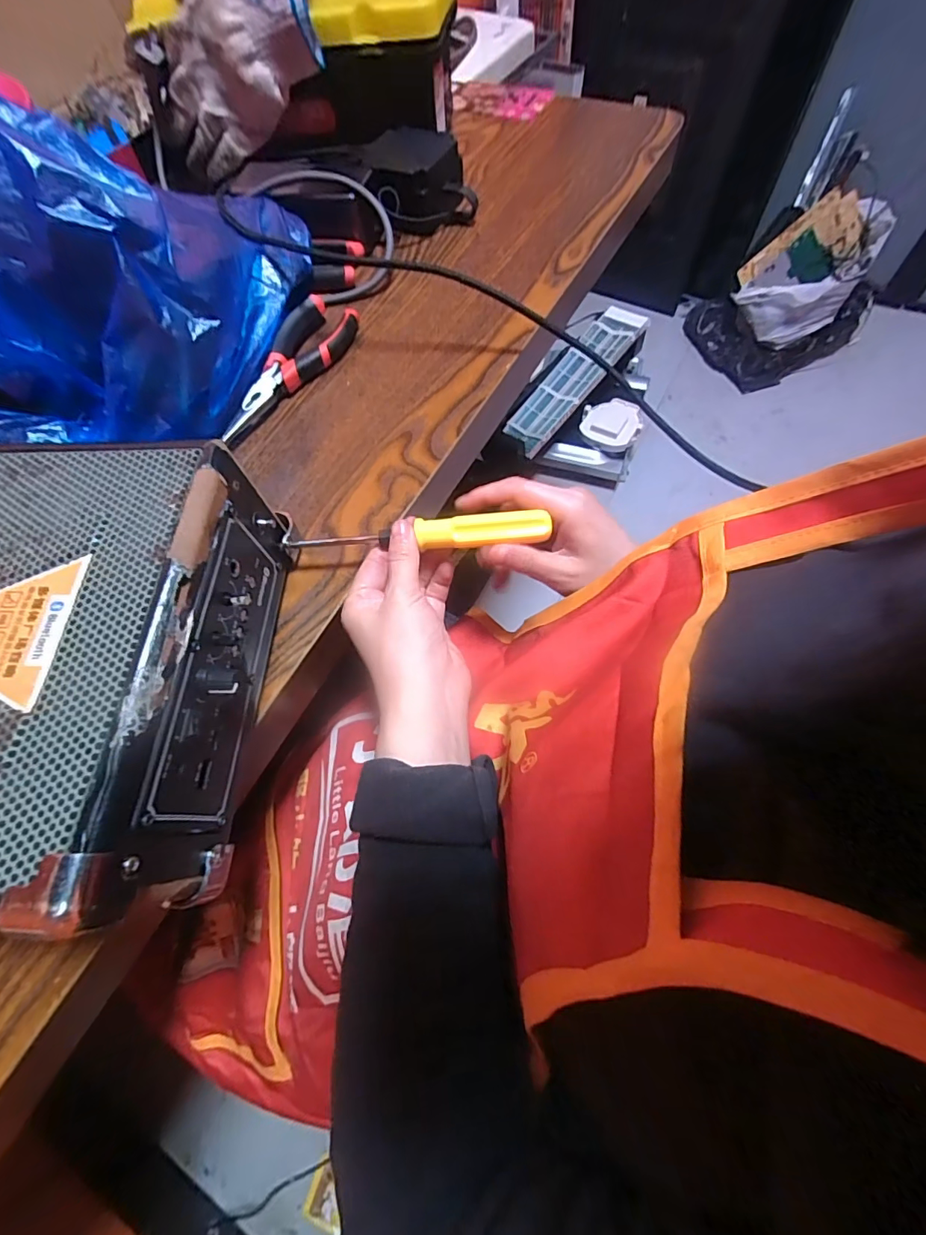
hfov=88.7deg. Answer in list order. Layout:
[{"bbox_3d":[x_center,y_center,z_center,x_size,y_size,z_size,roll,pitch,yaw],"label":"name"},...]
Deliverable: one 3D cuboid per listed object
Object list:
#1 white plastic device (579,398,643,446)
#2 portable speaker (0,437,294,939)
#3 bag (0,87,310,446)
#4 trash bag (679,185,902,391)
[{"bbox_3d":[0.369,-0.485,1.172,0.139,0.044,0.149,-2,65,5],"label":"white plastic device"},{"bbox_3d":[-0.228,0.022,0.244,0.233,0.097,0.206,1,65,6],"label":"portable speaker"},{"bbox_3d":[-0.328,-0.258,0.324,0.366,0.191,0.266,-2,65,5],"label":"bag"},{"bbox_3d":[0.854,-0.843,1.201,0.382,0.308,0.295,-23,65,-5],"label":"trash bag"}]

